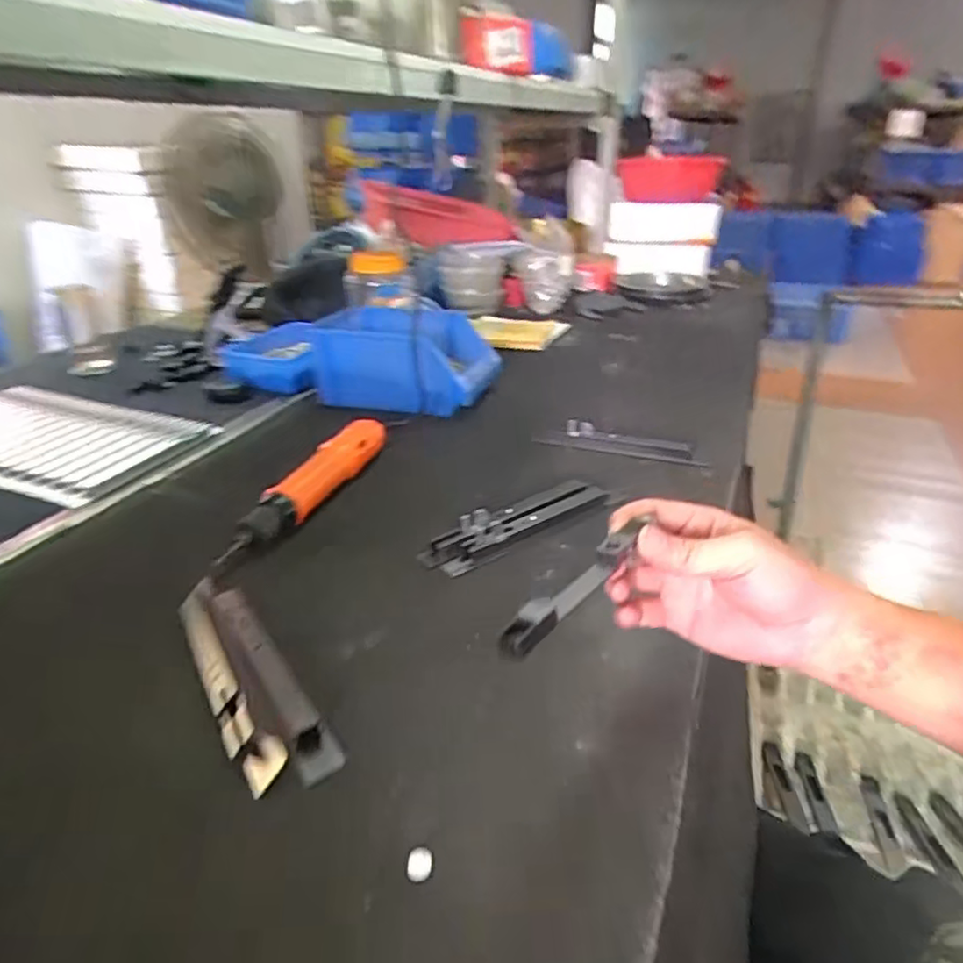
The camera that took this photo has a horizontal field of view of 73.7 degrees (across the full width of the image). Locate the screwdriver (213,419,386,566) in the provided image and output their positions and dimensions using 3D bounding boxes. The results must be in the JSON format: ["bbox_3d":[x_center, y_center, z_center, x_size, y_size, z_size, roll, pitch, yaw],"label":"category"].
[{"bbox_3d":[-0.175,0.004,0.665,0.046,0.042,0.270,12,31,20],"label":"screwdriver"}]

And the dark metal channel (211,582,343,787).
[{"bbox_3d":[-0.151,0.131,0.457,0.026,0.017,0.205,-19,34,-30],"label":"dark metal channel"}]

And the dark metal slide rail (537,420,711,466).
[{"bbox_3d":[0.164,-0.046,0.773,0.198,0.032,0.030,14,32,23],"label":"dark metal slide rail"}]

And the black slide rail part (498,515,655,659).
[{"bbox_3d":[0.052,0.055,0.345,0.017,0.013,0.126,22,36,33],"label":"black slide rail part"}]

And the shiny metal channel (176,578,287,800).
[{"bbox_3d":[-0.183,0.131,0.453,0.030,0.026,0.208,-18,34,-29],"label":"shiny metal channel"}]

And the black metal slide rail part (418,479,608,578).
[{"bbox_3d":[0.040,0.039,0.619,0.200,0.029,0.055,-22,36,-33],"label":"black metal slide rail part"}]

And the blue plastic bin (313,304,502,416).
[{"bbox_3d":[-0.110,-0.181,0.933,0.253,0.097,0.171,6,30,10],"label":"blue plastic bin"}]

